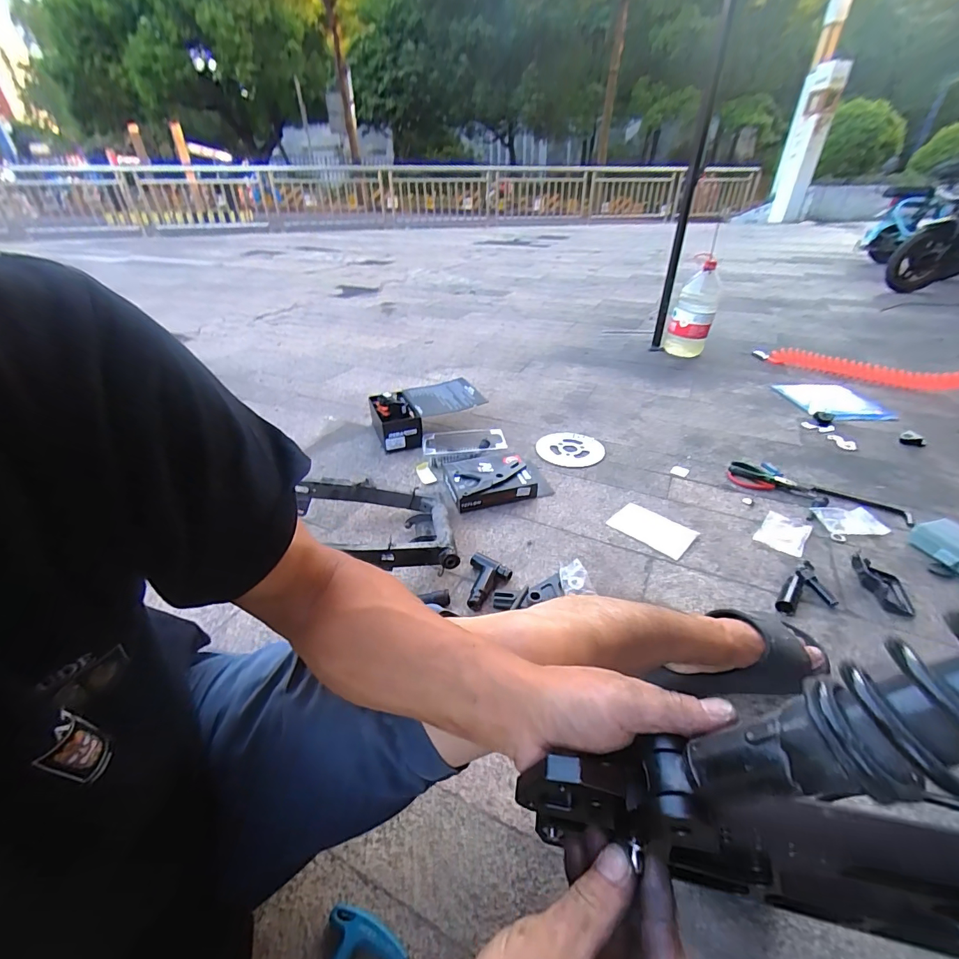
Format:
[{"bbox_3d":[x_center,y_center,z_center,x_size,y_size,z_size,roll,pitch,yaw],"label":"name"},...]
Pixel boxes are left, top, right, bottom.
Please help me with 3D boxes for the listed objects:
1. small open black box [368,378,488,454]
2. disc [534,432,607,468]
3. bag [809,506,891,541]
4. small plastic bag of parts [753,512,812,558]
[{"bbox_3d":[-0.145,-0.182,1.176,0.290,0.106,0.188,-20,39,-25],"label":"small open black box"},{"bbox_3d":[0.236,-0.081,1.120,0.168,0.011,0.158,-1,35,1],"label":"disc"},{"bbox_3d":[0.746,0.086,0.868,0.117,0.008,0.090,-1,35,0],"label":"bag"},{"bbox_3d":[0.597,0.105,0.846,0.078,0.004,0.116,29,45,35],"label":"small plastic bag of parts"}]

